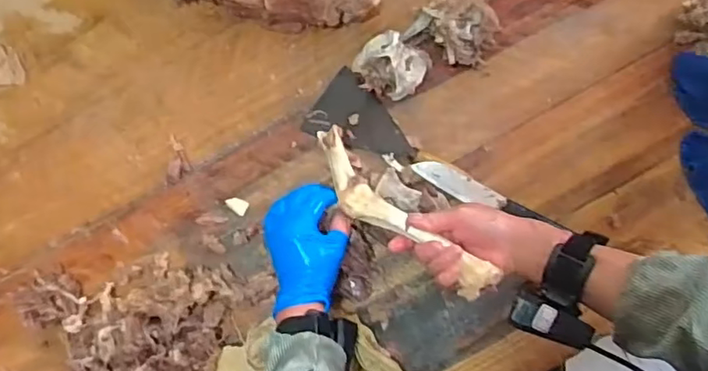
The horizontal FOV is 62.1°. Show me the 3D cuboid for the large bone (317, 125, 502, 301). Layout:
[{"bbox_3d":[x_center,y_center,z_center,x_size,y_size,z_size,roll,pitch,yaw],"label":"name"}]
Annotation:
[{"bbox_3d":[0.041,0.028,0.593,0.240,0.039,0.060,39,87,32],"label":"large bone"}]

